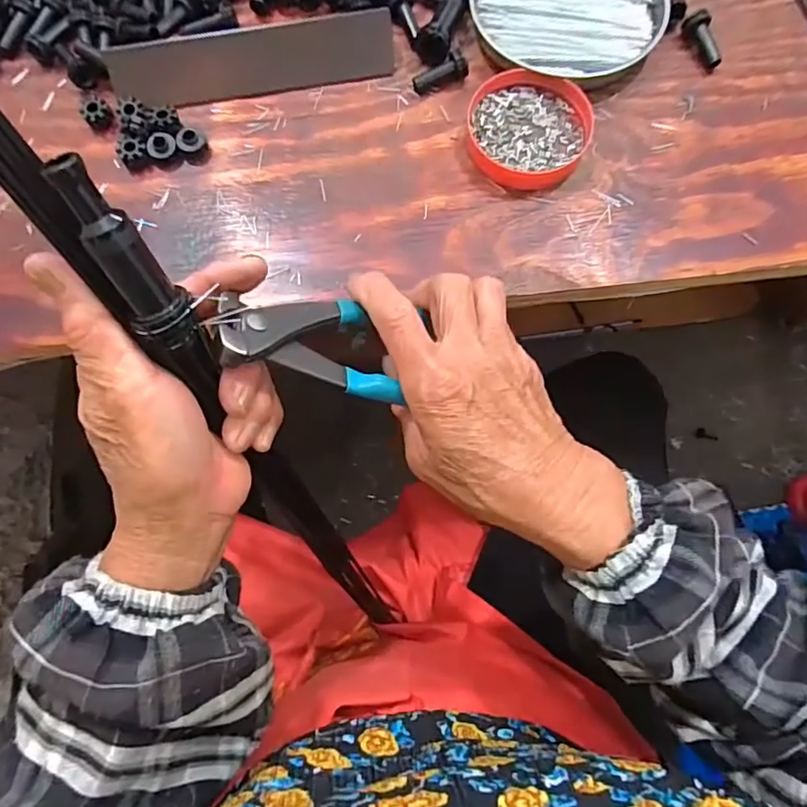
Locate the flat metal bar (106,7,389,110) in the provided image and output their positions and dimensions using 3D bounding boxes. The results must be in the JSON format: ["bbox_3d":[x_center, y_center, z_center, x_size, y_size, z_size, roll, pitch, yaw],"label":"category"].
[{"bbox_3d":[-0.099,-0.230,0.370,0.185,0.039,0.009,-12,34,-4],"label":"flat metal bar"}]

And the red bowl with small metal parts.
[{"bbox_3d":[0.081,-0.178,0.359,0.078,0.016,0.073,0,75,1],"label":"red bowl with small metal parts"}]

